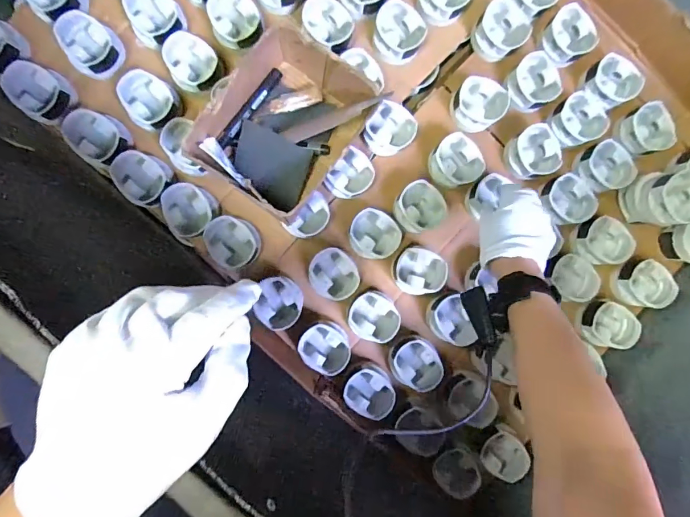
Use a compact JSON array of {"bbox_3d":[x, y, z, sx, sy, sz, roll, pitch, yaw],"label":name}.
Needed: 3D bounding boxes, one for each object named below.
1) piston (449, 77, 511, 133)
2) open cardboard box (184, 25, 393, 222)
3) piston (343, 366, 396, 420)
[{"bbox_3d":[0.205,-0.239,0.655,0.087,0.038,0.075,-43,93,-3],"label":"piston"},{"bbox_3d":[-0.084,-0.174,0.575,0.160,0.107,0.208,38,88,-3],"label":"open cardboard box"},{"bbox_3d":[0.037,0.200,0.637,0.070,0.047,0.071,10,90,-4],"label":"piston"}]

